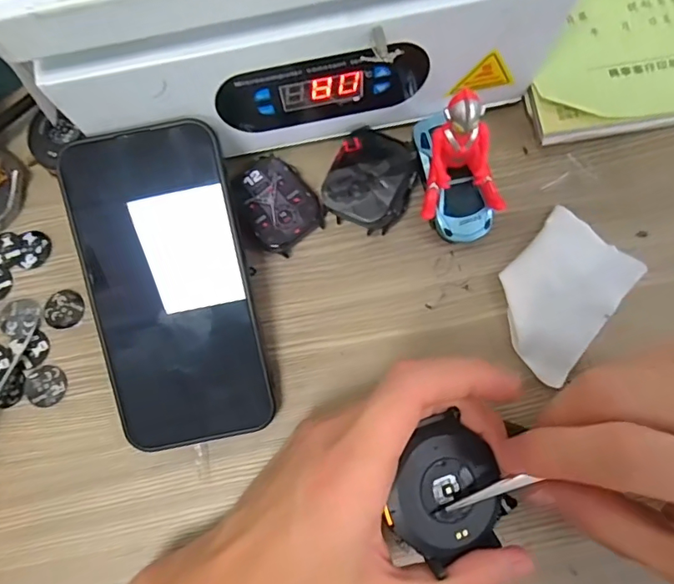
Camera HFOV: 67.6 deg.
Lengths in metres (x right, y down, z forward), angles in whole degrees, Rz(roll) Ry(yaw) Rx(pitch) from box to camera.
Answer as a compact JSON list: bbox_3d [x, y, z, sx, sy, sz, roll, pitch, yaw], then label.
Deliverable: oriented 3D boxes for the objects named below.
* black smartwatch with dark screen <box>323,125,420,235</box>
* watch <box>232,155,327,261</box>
[{"bbox_3d":[0.018,-0.056,0.263,0.040,0.026,0.052,24,81,5],"label":"black smartwatch with dark screen"},{"bbox_3d":[-0.032,-0.047,0.269,0.036,0.013,0.048,-31,81,-4],"label":"watch"}]

